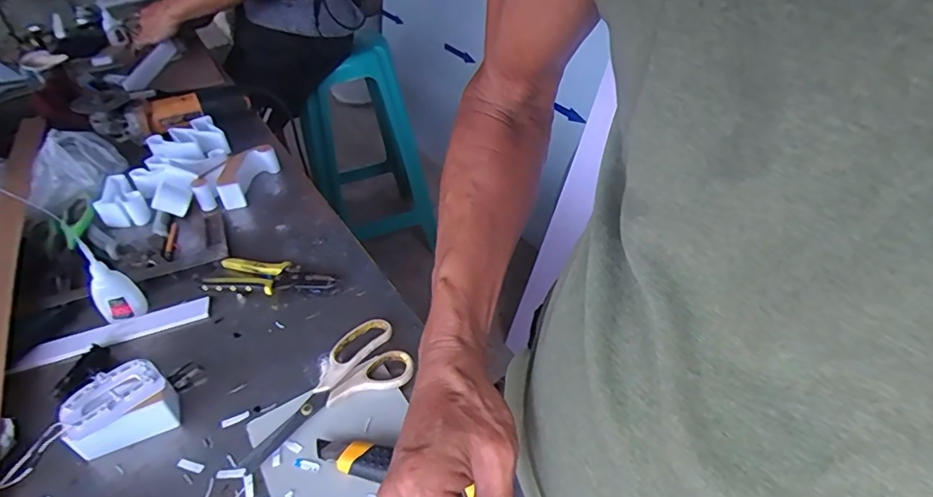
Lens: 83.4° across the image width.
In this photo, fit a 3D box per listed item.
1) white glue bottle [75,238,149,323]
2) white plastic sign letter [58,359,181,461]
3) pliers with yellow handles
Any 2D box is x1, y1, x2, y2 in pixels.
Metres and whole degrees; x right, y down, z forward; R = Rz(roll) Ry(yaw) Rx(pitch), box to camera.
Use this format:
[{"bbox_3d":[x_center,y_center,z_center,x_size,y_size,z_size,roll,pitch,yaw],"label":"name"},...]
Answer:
[{"bbox_3d":[-0.407,0.039,0.594,0.039,0.097,0.044,29,51,33],"label":"white glue bottle"},{"bbox_3d":[-0.323,0.150,0.499,0.088,0.051,0.057,-20,43,-16],"label":"white plastic sign letter"},{"bbox_3d":[-0.236,0.034,0.646,0.158,0.024,0.055,1,41,7],"label":"pliers with yellow handles"}]

